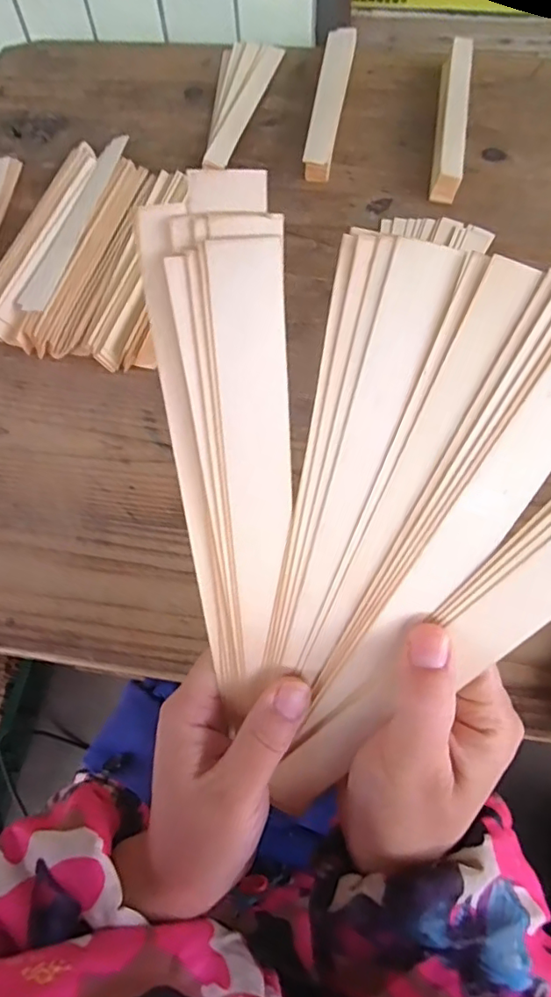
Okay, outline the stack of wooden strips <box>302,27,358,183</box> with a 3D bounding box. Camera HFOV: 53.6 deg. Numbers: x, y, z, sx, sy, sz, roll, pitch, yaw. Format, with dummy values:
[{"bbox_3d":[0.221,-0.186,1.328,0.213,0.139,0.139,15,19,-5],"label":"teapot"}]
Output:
[{"bbox_3d":[0.064,-0.458,0.627,0.031,0.030,0.239,9,67,6],"label":"stack of wooden strips"}]

